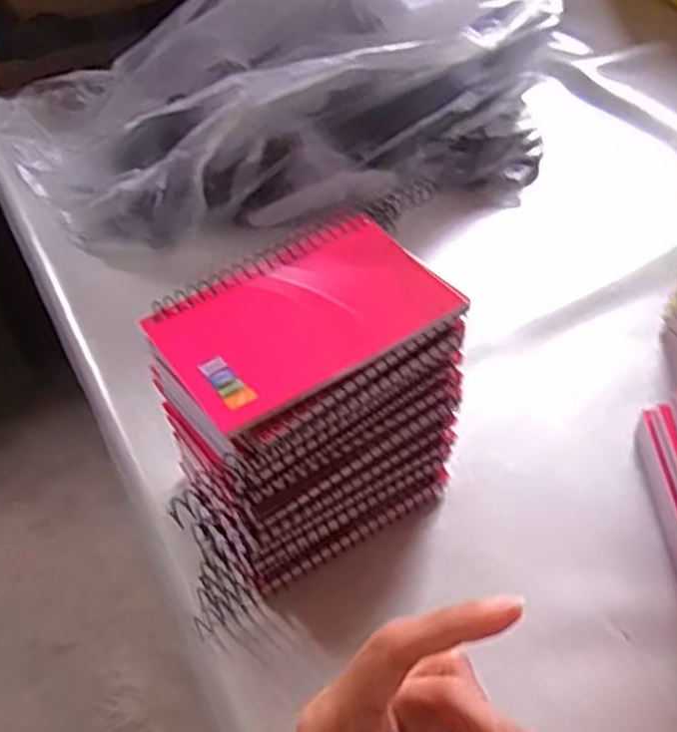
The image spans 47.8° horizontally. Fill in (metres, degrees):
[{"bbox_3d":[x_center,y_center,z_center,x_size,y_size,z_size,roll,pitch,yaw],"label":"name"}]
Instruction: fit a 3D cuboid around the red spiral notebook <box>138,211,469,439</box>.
[{"bbox_3d":[-0.018,-0.026,0.359,0.128,0.011,0.086,-30,54,-22],"label":"red spiral notebook"}]

